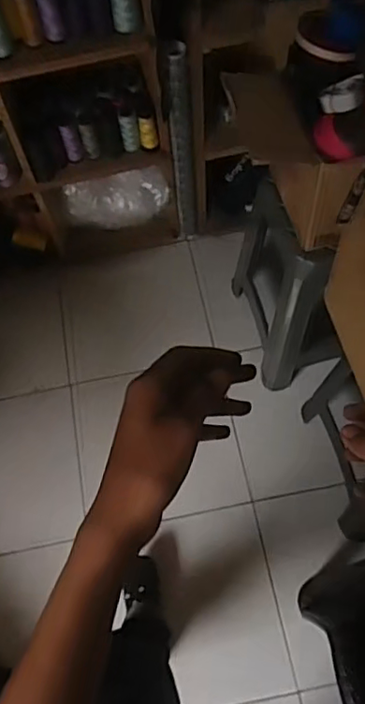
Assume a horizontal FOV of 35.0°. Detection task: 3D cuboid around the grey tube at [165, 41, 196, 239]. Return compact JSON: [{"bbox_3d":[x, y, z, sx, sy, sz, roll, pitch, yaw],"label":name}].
[{"bbox_3d":[0.000,-0.498,1.466,0.046,0.590,0.037,-7,63,0],"label":"grey tube"}]

